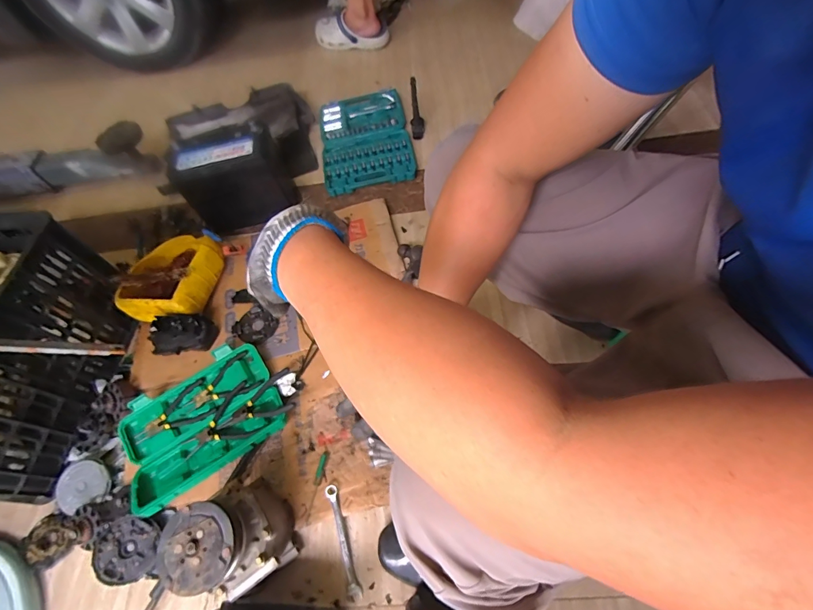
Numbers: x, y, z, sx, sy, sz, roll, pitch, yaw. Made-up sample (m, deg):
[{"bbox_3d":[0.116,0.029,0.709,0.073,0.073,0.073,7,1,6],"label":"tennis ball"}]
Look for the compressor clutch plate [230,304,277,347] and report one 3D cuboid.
[{"bbox_3d":[-0.330,0.046,0.851,0.082,0.015,0.080,-4,60,7],"label":"compressor clutch plate"}]

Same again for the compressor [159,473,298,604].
[{"bbox_3d":[-0.249,0.346,0.581,0.124,0.192,0.127,-4,60,7],"label":"compressor"}]

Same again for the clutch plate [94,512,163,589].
[{"bbox_3d":[-0.467,0.410,0.656,0.097,0.009,0.097,4,66,-10],"label":"clutch plate"}]

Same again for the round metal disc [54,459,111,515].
[{"bbox_3d":[-0.602,0.333,0.722,0.087,0.015,0.089,13,63,15],"label":"round metal disc"}]

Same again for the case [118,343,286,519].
[{"bbox_3d":[-0.389,0.220,0.745,0.294,0.045,0.217,-35,61,-11],"label":"case"}]

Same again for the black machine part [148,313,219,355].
[{"bbox_3d":[-0.474,0.063,0.831,0.118,0.068,0.072,-14,60,1],"label":"black machine part"}]

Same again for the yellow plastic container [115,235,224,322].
[{"bbox_3d":[-0.524,-0.065,0.897,0.176,0.105,0.218,8,67,12],"label":"yellow plastic container"}]

